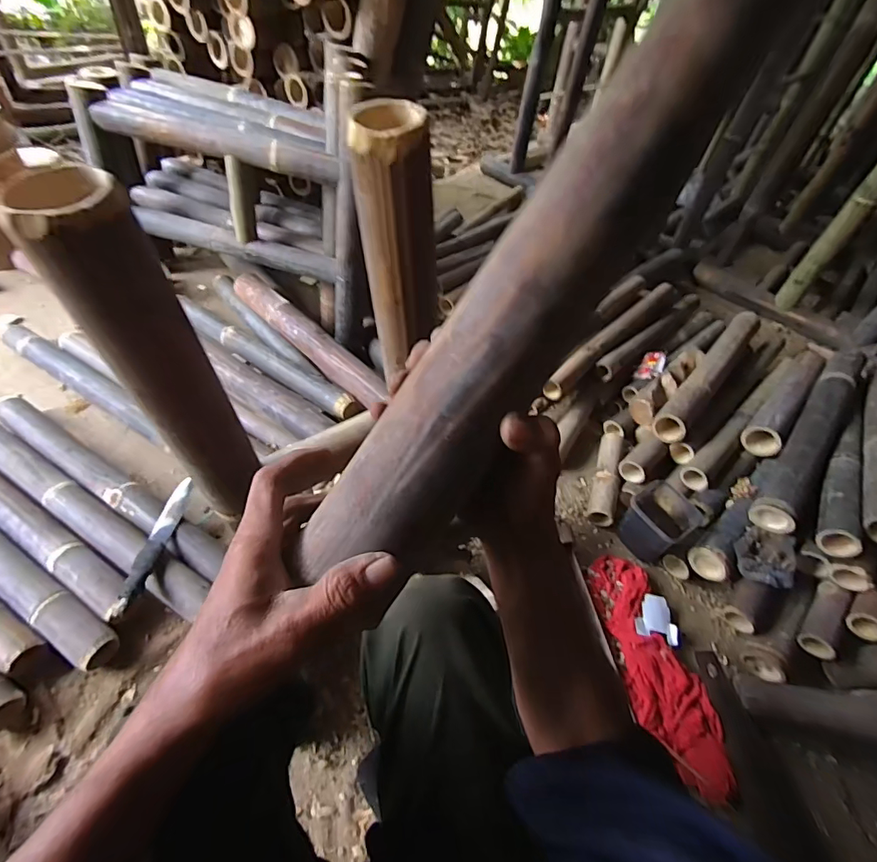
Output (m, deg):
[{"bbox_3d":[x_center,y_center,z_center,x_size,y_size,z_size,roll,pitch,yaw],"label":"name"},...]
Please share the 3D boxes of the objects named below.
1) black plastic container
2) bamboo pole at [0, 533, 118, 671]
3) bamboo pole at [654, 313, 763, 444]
[{"bbox_3d":[0.448,0.183,0.964,0.125,0.100,0.115,-22,57,-25],"label":"black plastic container"},{"bbox_3d":[-0.779,0.186,0.789,0.644,0.048,0.066,29,52,15],"label":"bamboo pole"},{"bbox_3d":[0.691,-0.158,1.178,0.073,0.064,0.584,37,54,21],"label":"bamboo pole"}]

